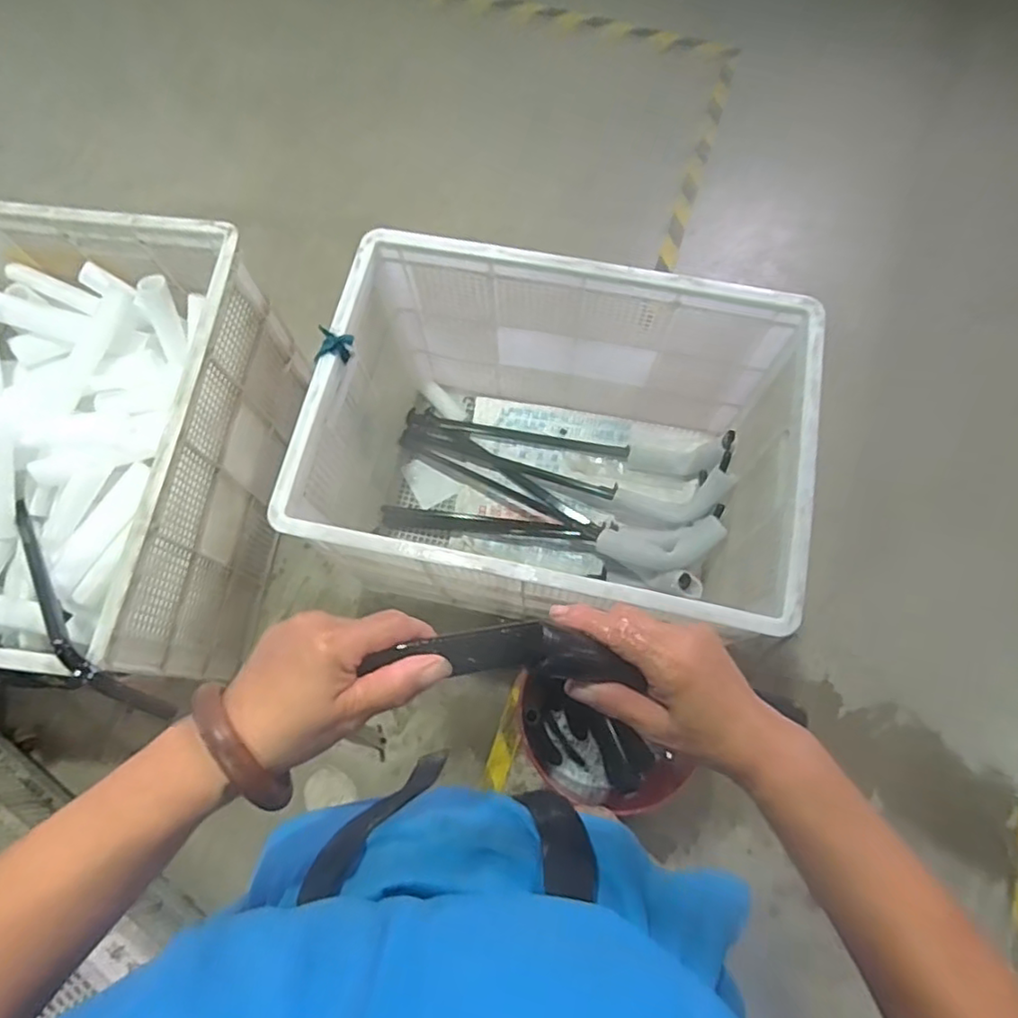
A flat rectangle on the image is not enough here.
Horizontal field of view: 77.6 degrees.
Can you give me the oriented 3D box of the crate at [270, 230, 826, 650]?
[{"bbox_3d":[0.082,-0.089,1.246,0.790,0.503,0.567,11,73,5],"label":"crate"}]

